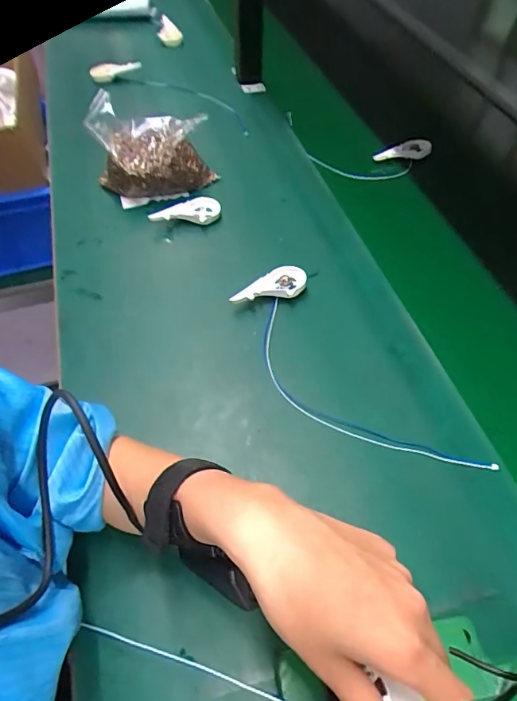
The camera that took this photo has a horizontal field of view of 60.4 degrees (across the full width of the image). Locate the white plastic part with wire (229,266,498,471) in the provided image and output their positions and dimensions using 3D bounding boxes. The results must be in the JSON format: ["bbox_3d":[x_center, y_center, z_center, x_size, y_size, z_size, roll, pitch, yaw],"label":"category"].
[{"bbox_3d":[0.080,0.023,0.456,0.113,0.024,0.305,-28,58,-17],"label":"white plastic part with wire"}]

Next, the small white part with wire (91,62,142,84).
[{"bbox_3d":[-0.293,-0.571,0.905,0.093,0.035,0.043,-5,53,15],"label":"small white part with wire"}]

